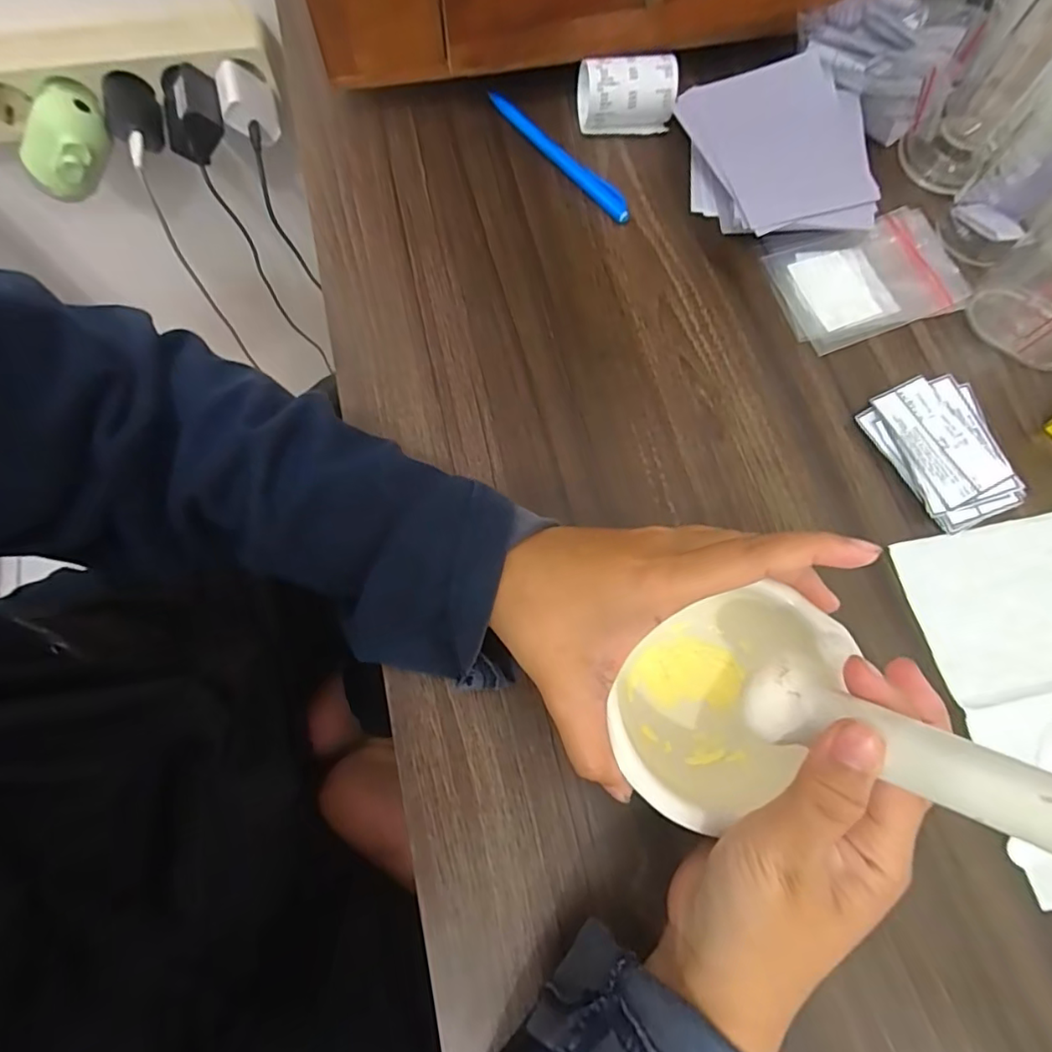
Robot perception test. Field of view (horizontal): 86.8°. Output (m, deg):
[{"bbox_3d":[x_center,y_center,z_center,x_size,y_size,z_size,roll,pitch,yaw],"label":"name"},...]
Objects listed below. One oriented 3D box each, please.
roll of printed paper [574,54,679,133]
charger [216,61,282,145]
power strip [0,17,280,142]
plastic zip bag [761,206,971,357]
[{"bbox_3d":[0.065,-0.278,0.361,0.060,0.036,0.028,-2,72,-1],"label":"roll of printed paper"},{"bbox_3d":[-0.234,-0.354,0.467,0.040,0.032,0.053,-17,73,-7],"label":"charger"},{"bbox_3d":[-0.366,-0.373,0.460,0.297,0.061,0.047,-12,72,-5],"label":"power strip"},{"bbox_3d":[0.201,-0.150,0.334,0.101,0.015,0.077,-15,72,-6],"label":"plastic zip bag"}]

